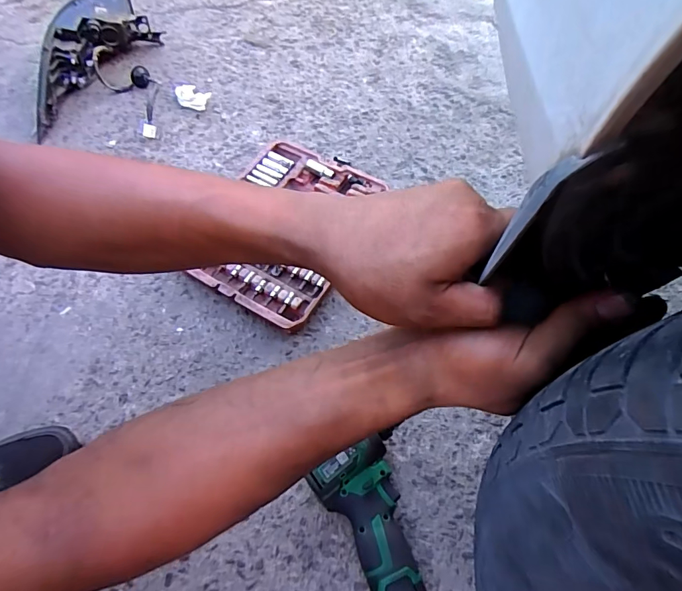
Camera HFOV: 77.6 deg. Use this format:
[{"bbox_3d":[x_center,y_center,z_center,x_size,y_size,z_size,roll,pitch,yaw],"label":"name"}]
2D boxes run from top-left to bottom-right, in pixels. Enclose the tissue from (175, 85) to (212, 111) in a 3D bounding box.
[{"bbox_3d":[-0.305,-0.400,0.854,0.085,0.022,0.044,32,68,14],"label":"tissue"}]

